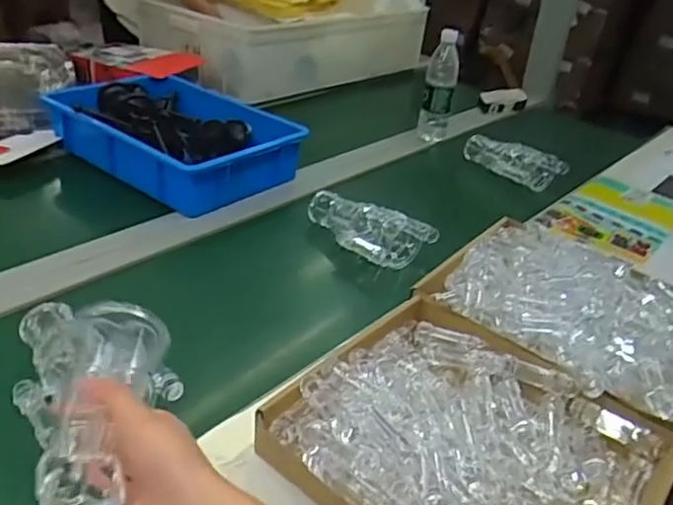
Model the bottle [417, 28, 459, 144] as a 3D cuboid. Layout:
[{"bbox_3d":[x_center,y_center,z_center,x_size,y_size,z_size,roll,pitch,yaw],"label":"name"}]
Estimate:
[{"bbox_3d":[0.227,-0.360,1.353,0.066,0.237,0.068,11,31,5],"label":"bottle"}]

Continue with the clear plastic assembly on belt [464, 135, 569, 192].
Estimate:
[{"bbox_3d":[0.357,-0.194,1.268,0.223,0.056,0.103,25,35,27],"label":"clear plastic assembly on belt"}]

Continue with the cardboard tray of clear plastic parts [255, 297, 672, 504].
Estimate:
[{"bbox_3d":[0.124,0.169,0.566,0.313,0.061,0.287,27,35,29],"label":"cardboard tray of clear plastic parts"}]

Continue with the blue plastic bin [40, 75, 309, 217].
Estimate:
[{"bbox_3d":[-0.281,-0.211,1.098,0.396,0.094,0.276,27,35,29],"label":"blue plastic bin"}]

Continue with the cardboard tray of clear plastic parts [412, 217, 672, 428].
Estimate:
[{"bbox_3d":[0.296,0.065,0.762,0.325,0.061,0.288,27,36,30],"label":"cardboard tray of clear plastic parts"}]

